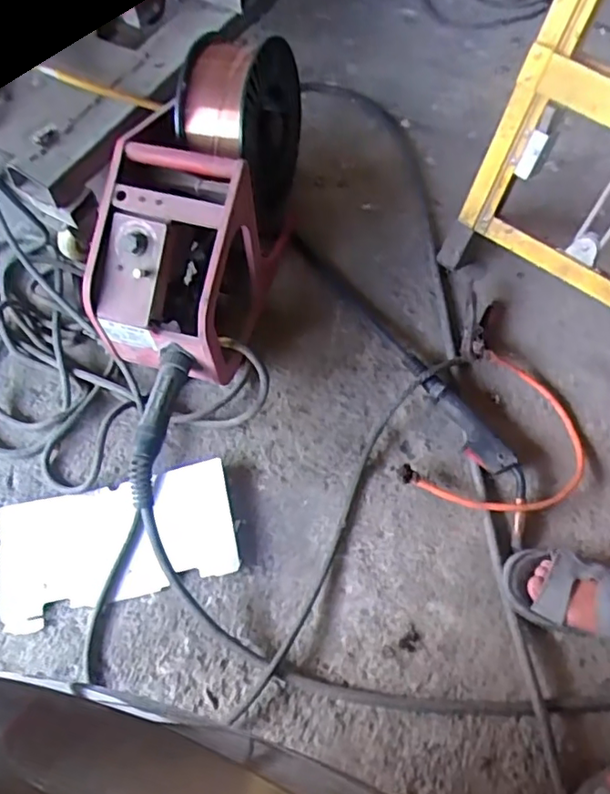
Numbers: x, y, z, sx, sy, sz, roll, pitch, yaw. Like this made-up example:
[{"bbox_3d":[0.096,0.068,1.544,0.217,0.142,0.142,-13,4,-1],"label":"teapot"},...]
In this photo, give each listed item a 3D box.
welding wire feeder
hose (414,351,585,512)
[{"bbox_3d":[-0.156,-0.297,0.962,0.209,0.293,0.495,12,64,8],"label":"welding wire feeder"},{"bbox_3d":[0.328,0.073,0.928,0.210,0.054,0.284,30,67,15],"label":"hose"}]

